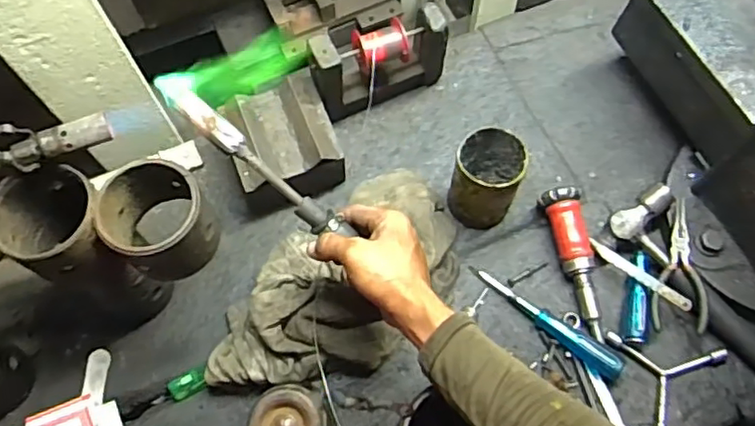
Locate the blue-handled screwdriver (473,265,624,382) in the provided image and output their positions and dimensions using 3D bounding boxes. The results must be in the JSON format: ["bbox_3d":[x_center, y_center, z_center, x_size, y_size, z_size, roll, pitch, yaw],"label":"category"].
[{"bbox_3d":[0.191,0.121,0.696,0.185,0.027,0.027,35,72,22],"label":"blue-handled screwdriver"}]

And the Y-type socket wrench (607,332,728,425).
[{"bbox_3d":[0.324,0.168,0.668,0.108,0.015,0.114,-19,68,-7],"label":"Y-type socket wrench"}]

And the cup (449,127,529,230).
[{"bbox_3d":[0.123,-0.038,0.706,0.074,0.103,0.075,0,67,1],"label":"cup"}]

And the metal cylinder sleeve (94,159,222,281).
[{"bbox_3d":[-0.193,0.006,0.552,0.094,0.077,0.090,35,72,14],"label":"metal cylinder sleeve"}]

